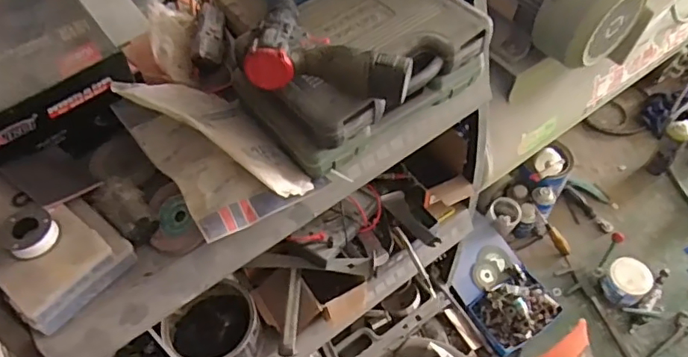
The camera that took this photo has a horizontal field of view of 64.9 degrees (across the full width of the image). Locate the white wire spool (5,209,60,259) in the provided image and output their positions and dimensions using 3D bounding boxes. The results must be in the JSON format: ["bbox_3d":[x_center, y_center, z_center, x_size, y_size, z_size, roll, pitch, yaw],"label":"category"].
[{"bbox_3d":[-0.345,0.056,0.593,0.051,0.020,0.057,-39,62,-25],"label":"white wire spool"}]

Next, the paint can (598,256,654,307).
[{"bbox_3d":[0.757,0.278,1.450,0.107,0.087,0.105,0,53,1],"label":"paint can"}]

